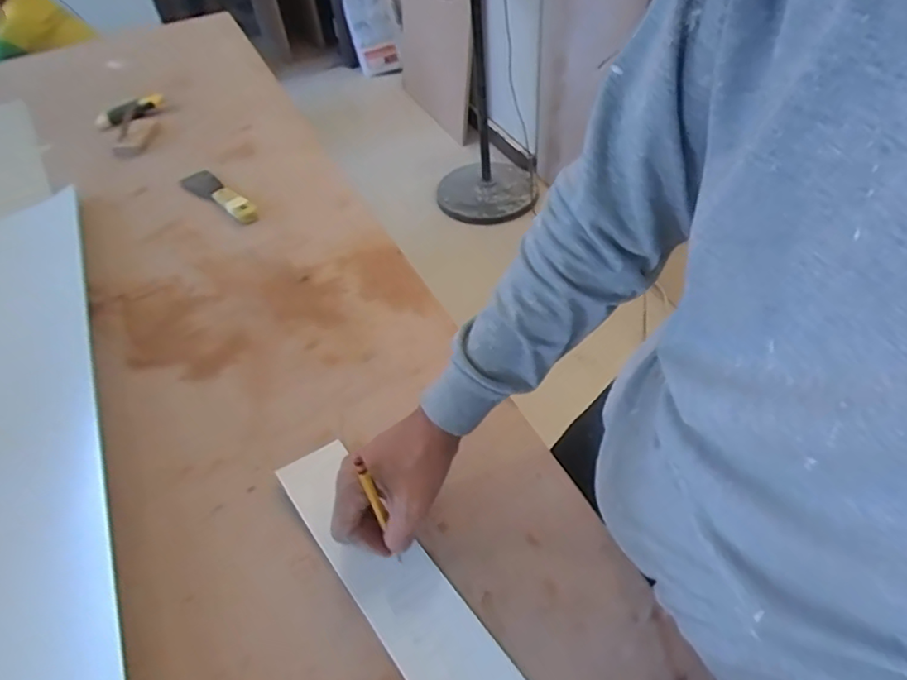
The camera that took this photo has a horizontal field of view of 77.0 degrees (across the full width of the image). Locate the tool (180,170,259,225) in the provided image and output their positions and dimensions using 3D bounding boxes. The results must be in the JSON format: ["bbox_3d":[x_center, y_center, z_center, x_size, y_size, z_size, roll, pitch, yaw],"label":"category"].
[{"bbox_3d":[-0.382,-0.241,0.944,0.186,0.025,0.049,31,55,30],"label":"tool"}]

